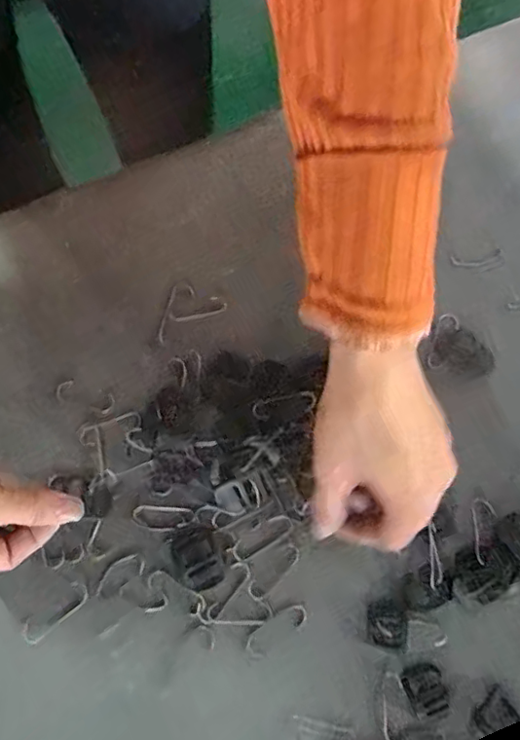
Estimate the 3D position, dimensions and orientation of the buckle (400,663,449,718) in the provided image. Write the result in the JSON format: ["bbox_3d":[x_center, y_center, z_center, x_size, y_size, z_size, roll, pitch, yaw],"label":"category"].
[{"bbox_3d":[0.102,0.198,0.362,0.023,0.004,0.029,-23,80,-3],"label":"buckle"}]

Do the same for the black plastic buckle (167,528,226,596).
[{"bbox_3d":[-0.041,0.124,0.381,0.031,0.004,0.039,-22,80,-3],"label":"black plastic buckle"}]

